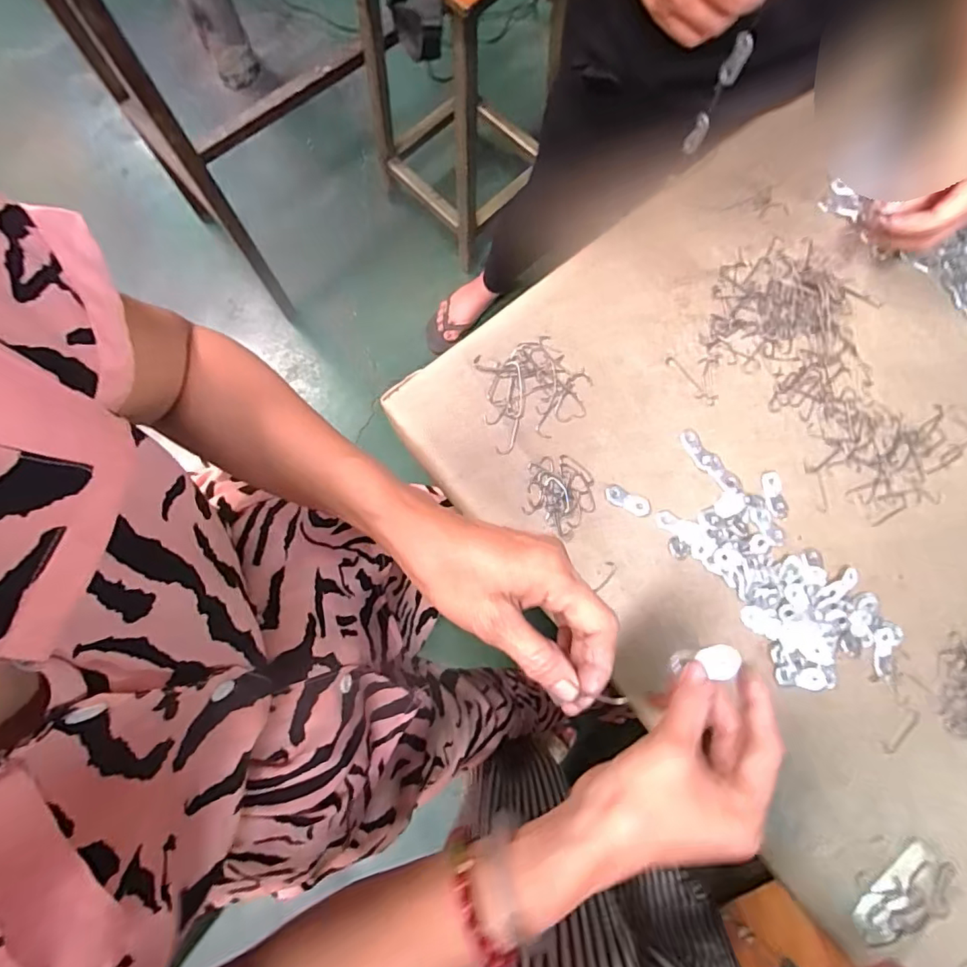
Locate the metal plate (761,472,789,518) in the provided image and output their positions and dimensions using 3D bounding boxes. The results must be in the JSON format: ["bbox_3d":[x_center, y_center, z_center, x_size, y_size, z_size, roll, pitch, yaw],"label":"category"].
[{"bbox_3d":[0.246,0.010,0.445,0.017,0.004,0.039,-16,79,-5],"label":"metal plate"}]

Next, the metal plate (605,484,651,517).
[{"bbox_3d":[0.121,0.014,0.439,0.040,0.004,0.017,26,79,4],"label":"metal plate"}]

